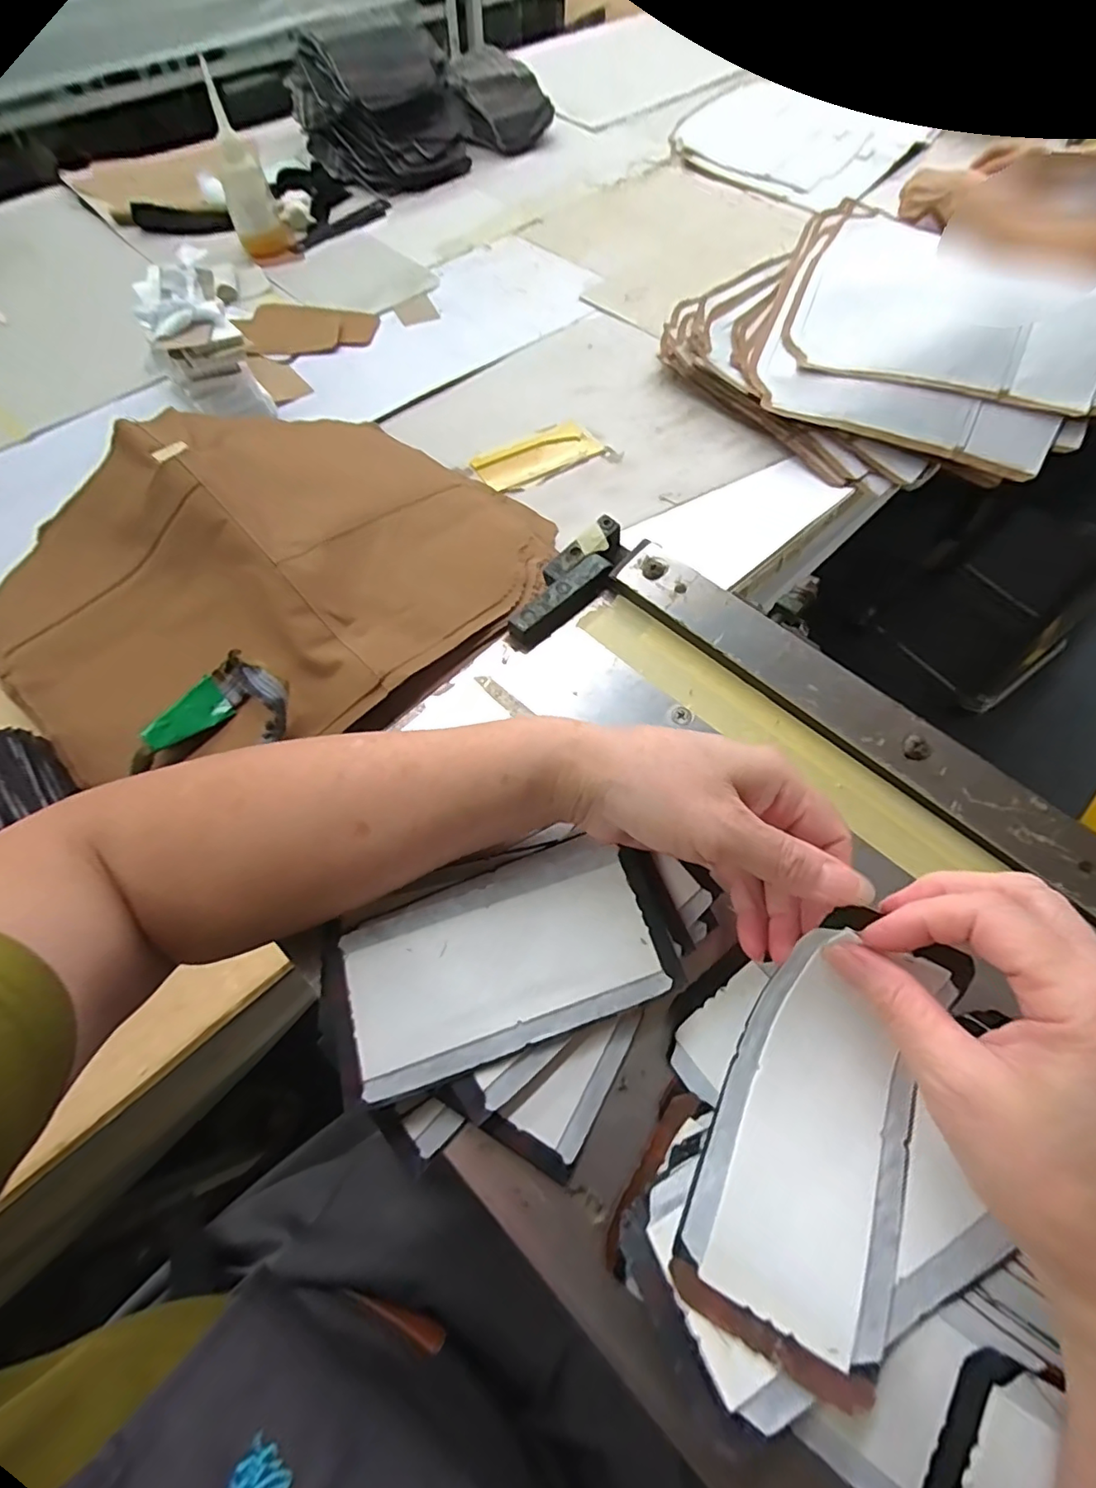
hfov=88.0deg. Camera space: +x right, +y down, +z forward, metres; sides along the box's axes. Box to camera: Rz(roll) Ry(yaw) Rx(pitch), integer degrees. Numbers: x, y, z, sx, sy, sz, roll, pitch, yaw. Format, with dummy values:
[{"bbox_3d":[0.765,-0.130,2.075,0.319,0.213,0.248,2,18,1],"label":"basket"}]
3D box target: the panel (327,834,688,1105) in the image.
[{"bbox_3d":[-0.019,0.095,0.257,0.148,0.006,0.077,-17,64,-9],"label":"panel"}]

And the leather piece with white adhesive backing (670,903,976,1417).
[{"bbox_3d":[0.108,0.144,0.218,0.071,0.033,0.151,24,70,12],"label":"leather piece with white adhesive backing"}]

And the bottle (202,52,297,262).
[{"bbox_3d":[-0.398,-0.743,0.748,0.071,0.145,0.050,-22,65,-11],"label":"bottle"}]

